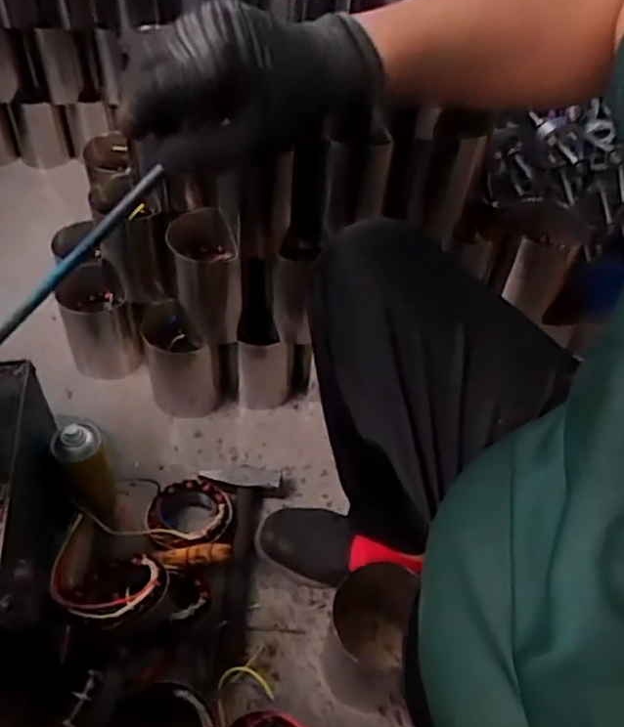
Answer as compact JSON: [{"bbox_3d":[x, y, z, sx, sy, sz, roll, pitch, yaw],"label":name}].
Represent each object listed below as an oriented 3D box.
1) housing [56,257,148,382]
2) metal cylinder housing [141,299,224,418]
[{"bbox_3d":[-0.369,-0.074,1.136,0.118,0.159,0.137,-22,53,-22],"label":"housing"},{"bbox_3d":[-0.213,-0.007,1.084,0.114,0.154,0.114,-10,50,-13],"label":"metal cylinder housing"}]

